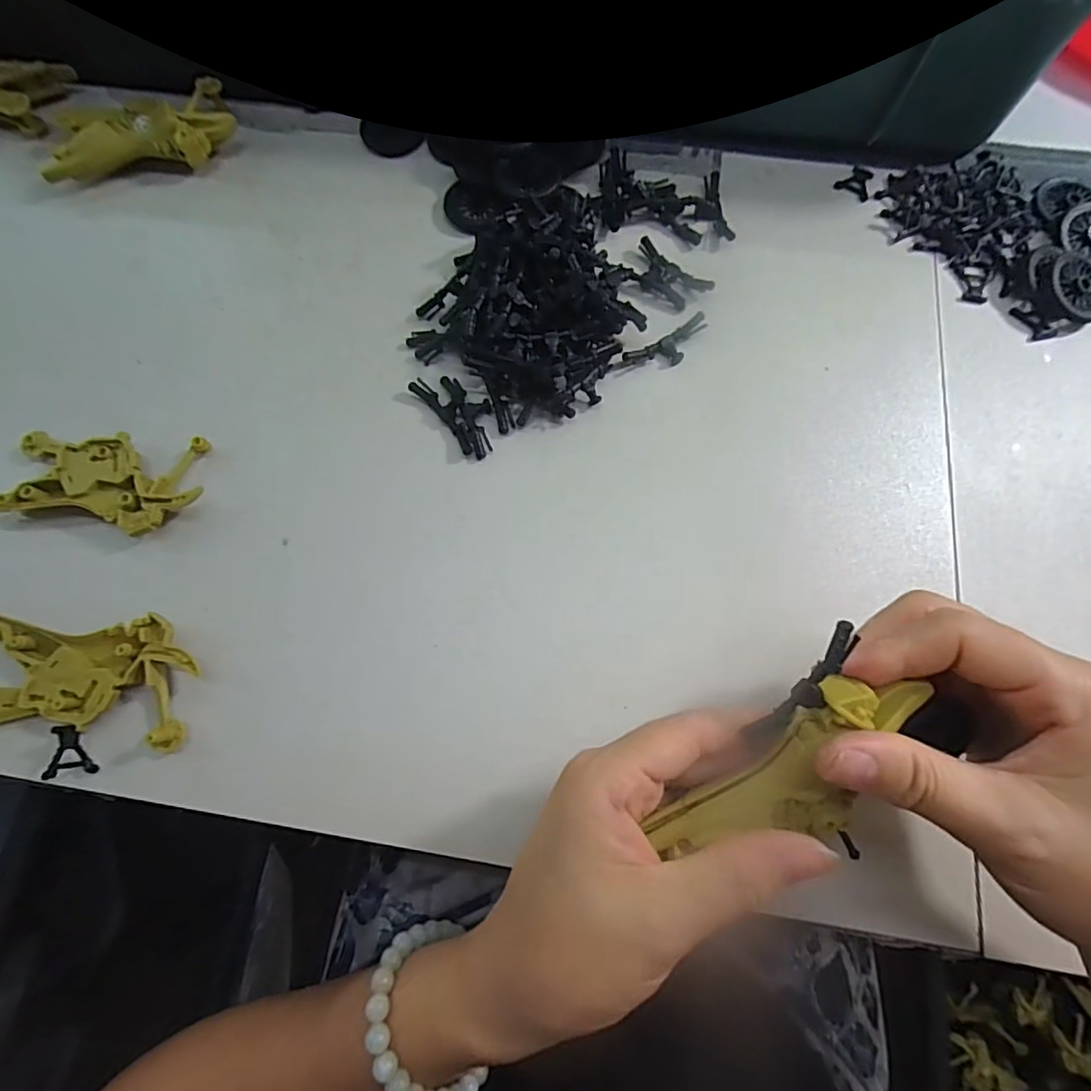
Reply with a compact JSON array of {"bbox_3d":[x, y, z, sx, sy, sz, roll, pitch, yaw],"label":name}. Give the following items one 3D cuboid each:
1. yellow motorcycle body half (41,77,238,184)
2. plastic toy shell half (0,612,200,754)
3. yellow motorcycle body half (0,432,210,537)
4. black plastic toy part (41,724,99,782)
[{"bbox_3d":[-0.237,-0.244,0.323,0.102,0.025,0.051,-11,73,-2],"label":"yellow motorcycle body half"},{"bbox_3d":[-0.195,0.054,0.232,0.091,0.012,0.051,8,73,3],"label":"plastic toy shell half"},{"bbox_3d":[-0.212,-0.031,0.261,0.099,0.015,0.049,4,73,2],"label":"yellow motorcycle body half"},{"bbox_3d":[-0.193,0.083,0.224,0.007,0.018,0.020,-10,73,-2],"label":"black plastic toy part"}]

